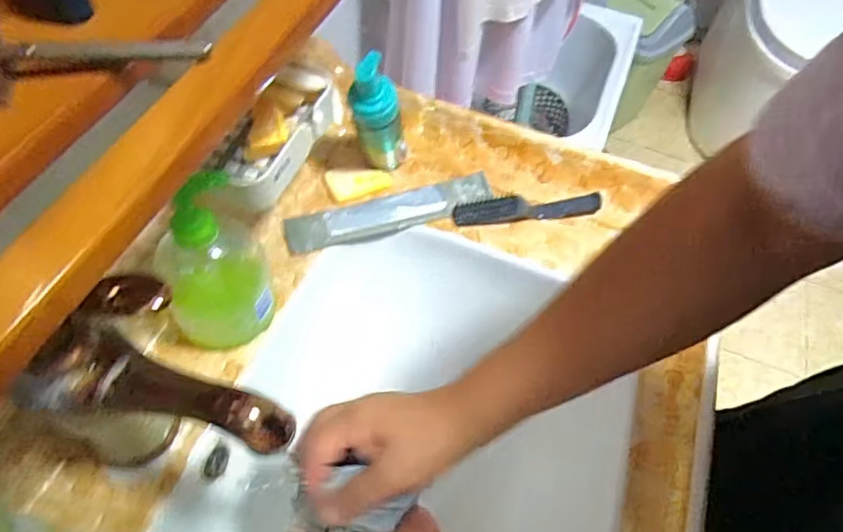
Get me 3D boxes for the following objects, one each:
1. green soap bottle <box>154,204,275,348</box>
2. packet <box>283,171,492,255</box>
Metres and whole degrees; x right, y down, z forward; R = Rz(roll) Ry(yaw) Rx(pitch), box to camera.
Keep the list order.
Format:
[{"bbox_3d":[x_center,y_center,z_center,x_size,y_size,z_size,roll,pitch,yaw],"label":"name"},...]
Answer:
[{"bbox_3d":[-0.165,0.003,0.451,0.080,0.151,0.072,-21,61,-18],"label":"green soap bottle"},{"bbox_3d":[-0.032,-0.057,0.589,0.218,0.013,0.047,-16,59,-15],"label":"packet"}]

